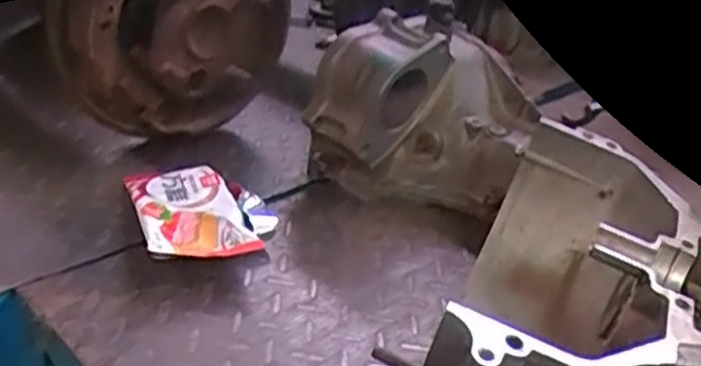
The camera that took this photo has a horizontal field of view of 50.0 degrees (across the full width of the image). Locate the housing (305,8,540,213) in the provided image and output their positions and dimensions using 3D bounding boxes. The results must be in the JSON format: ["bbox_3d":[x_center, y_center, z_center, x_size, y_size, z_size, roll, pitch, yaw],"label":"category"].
[{"bbox_3d":[0.072,-0.067,0.752,0.205,0.149,0.146,15,31,11],"label":"housing"}]

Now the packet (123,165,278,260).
[{"bbox_3d":[-0.129,0.026,0.662,0.116,0.030,0.149,-6,30,-23],"label":"packet"}]

